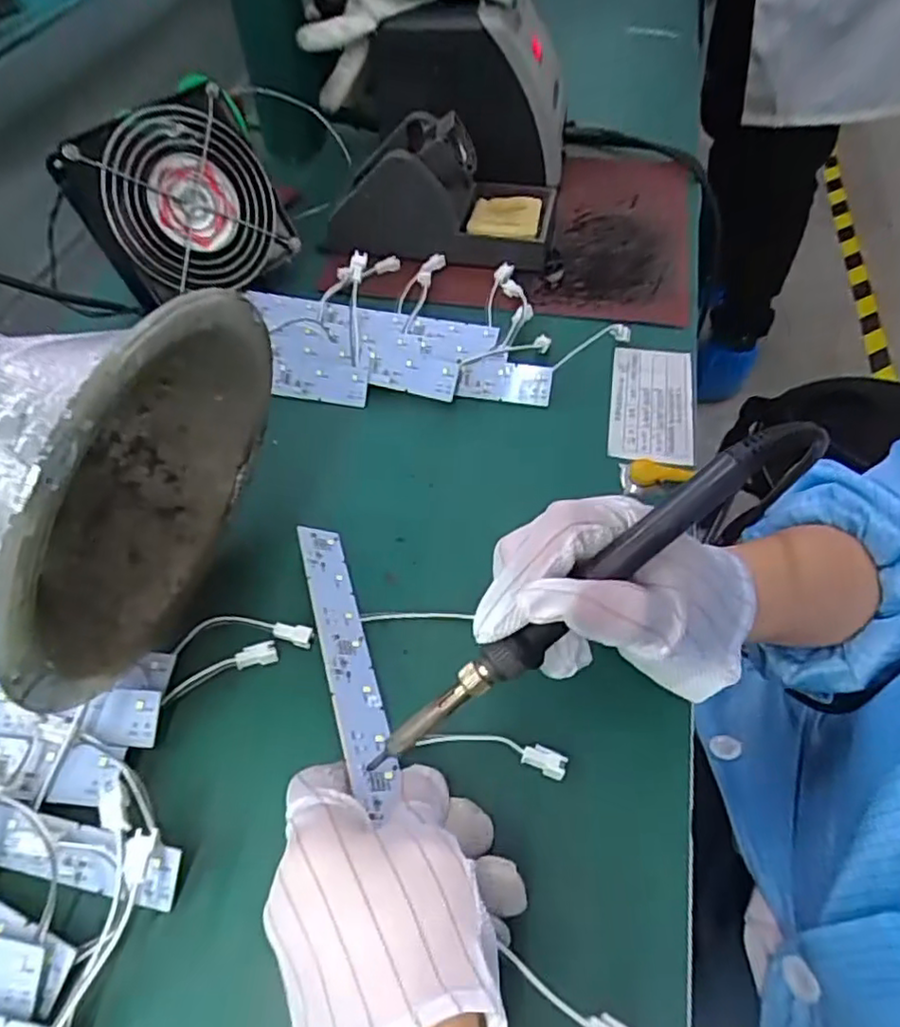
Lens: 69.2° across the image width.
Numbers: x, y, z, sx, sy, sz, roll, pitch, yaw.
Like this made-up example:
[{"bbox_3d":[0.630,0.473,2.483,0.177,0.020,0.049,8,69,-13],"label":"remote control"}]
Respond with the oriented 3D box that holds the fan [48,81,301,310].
[{"bbox_3d":[-0.183,-0.213,0.453,0.124,0.121,0.033,-44,34,-20],"label":"fan"}]

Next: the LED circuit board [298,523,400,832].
[{"bbox_3d":[-0.049,0.063,0.309,0.023,0.004,0.145,9,42,-33],"label":"LED circuit board"}]

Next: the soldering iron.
[{"bbox_3d":[0.047,0.037,0.243,0.208,0.016,0.020,-41,54,10],"label":"soldering iron"}]

